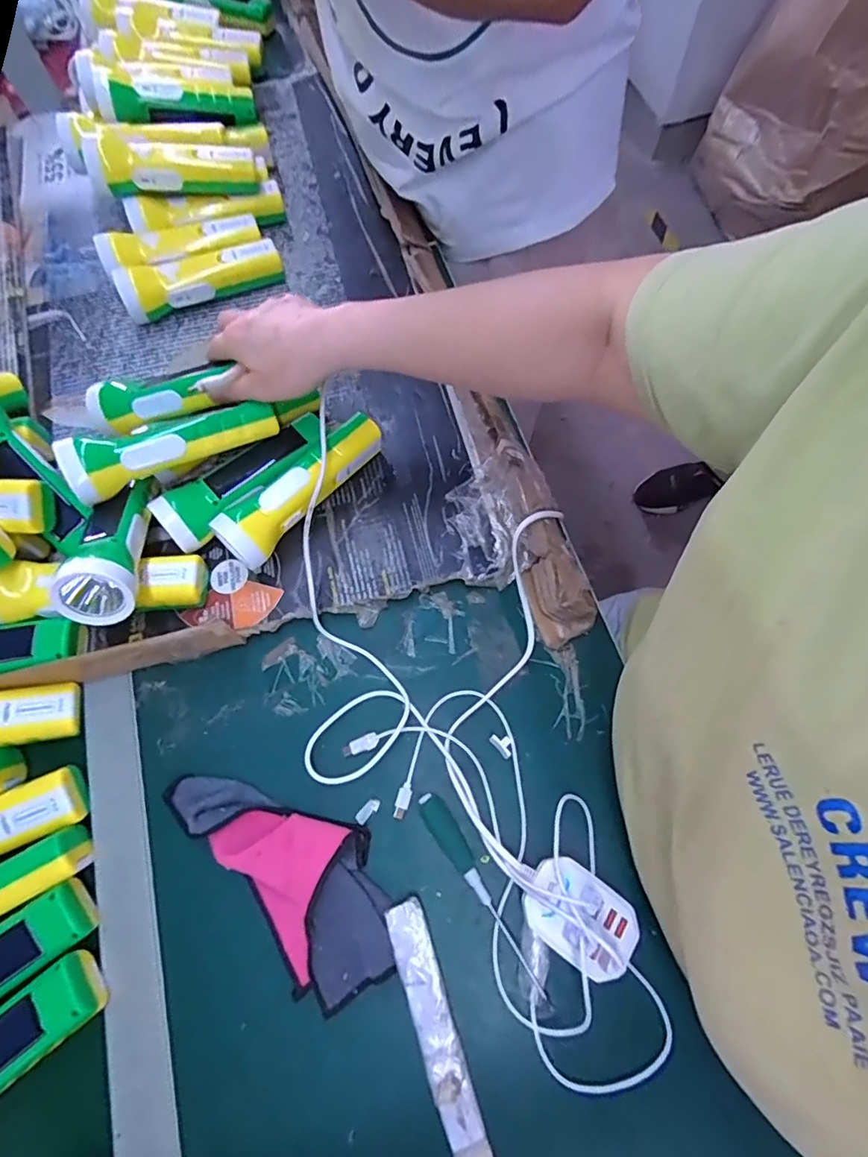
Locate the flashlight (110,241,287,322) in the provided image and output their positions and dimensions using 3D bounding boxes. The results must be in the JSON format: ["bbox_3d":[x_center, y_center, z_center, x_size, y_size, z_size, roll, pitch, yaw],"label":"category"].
[{"bbox_3d":[-0.245,-0.318,0.572,0.166,0.043,0.042,-22,70,-7],"label":"flashlight"}]

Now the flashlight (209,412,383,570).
[{"bbox_3d":[-0.117,-0.082,0.471,0.050,0.052,0.164,37,75,14],"label":"flashlight"}]

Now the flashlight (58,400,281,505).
[{"bbox_3d":[-0.211,-0.109,0.438,0.165,0.049,0.044,-24,70,-6],"label":"flashlight"}]

